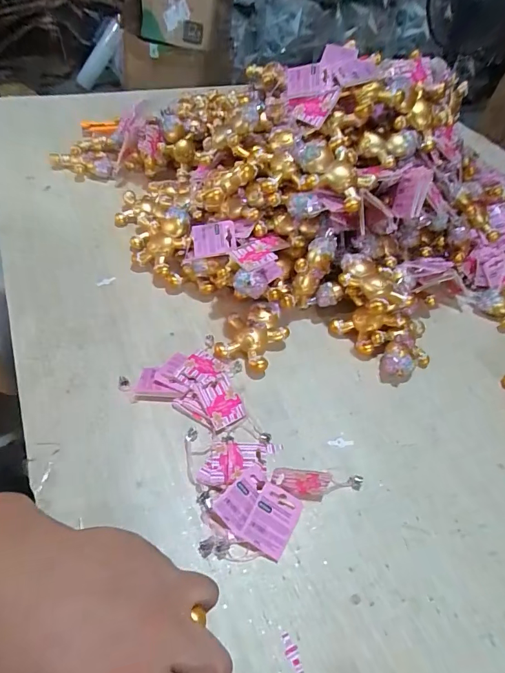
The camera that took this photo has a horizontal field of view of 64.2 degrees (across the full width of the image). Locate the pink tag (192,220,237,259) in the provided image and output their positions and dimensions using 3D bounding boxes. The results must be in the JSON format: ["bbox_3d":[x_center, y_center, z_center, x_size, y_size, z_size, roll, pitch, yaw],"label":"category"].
[{"bbox_3d":[-0.057,-0.137,0.571,0.071,0.011,0.048,-6,85,25],"label":"pink tag"}]

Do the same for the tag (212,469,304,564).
[{"bbox_3d":[0.009,0.179,0.410,0.077,0.019,0.064,35,55,21],"label":"tag"}]

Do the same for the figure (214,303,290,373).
[{"bbox_3d":[0.000,0.000,0.552,0.083,0.040,0.100,25,52,14],"label":"figure"}]

